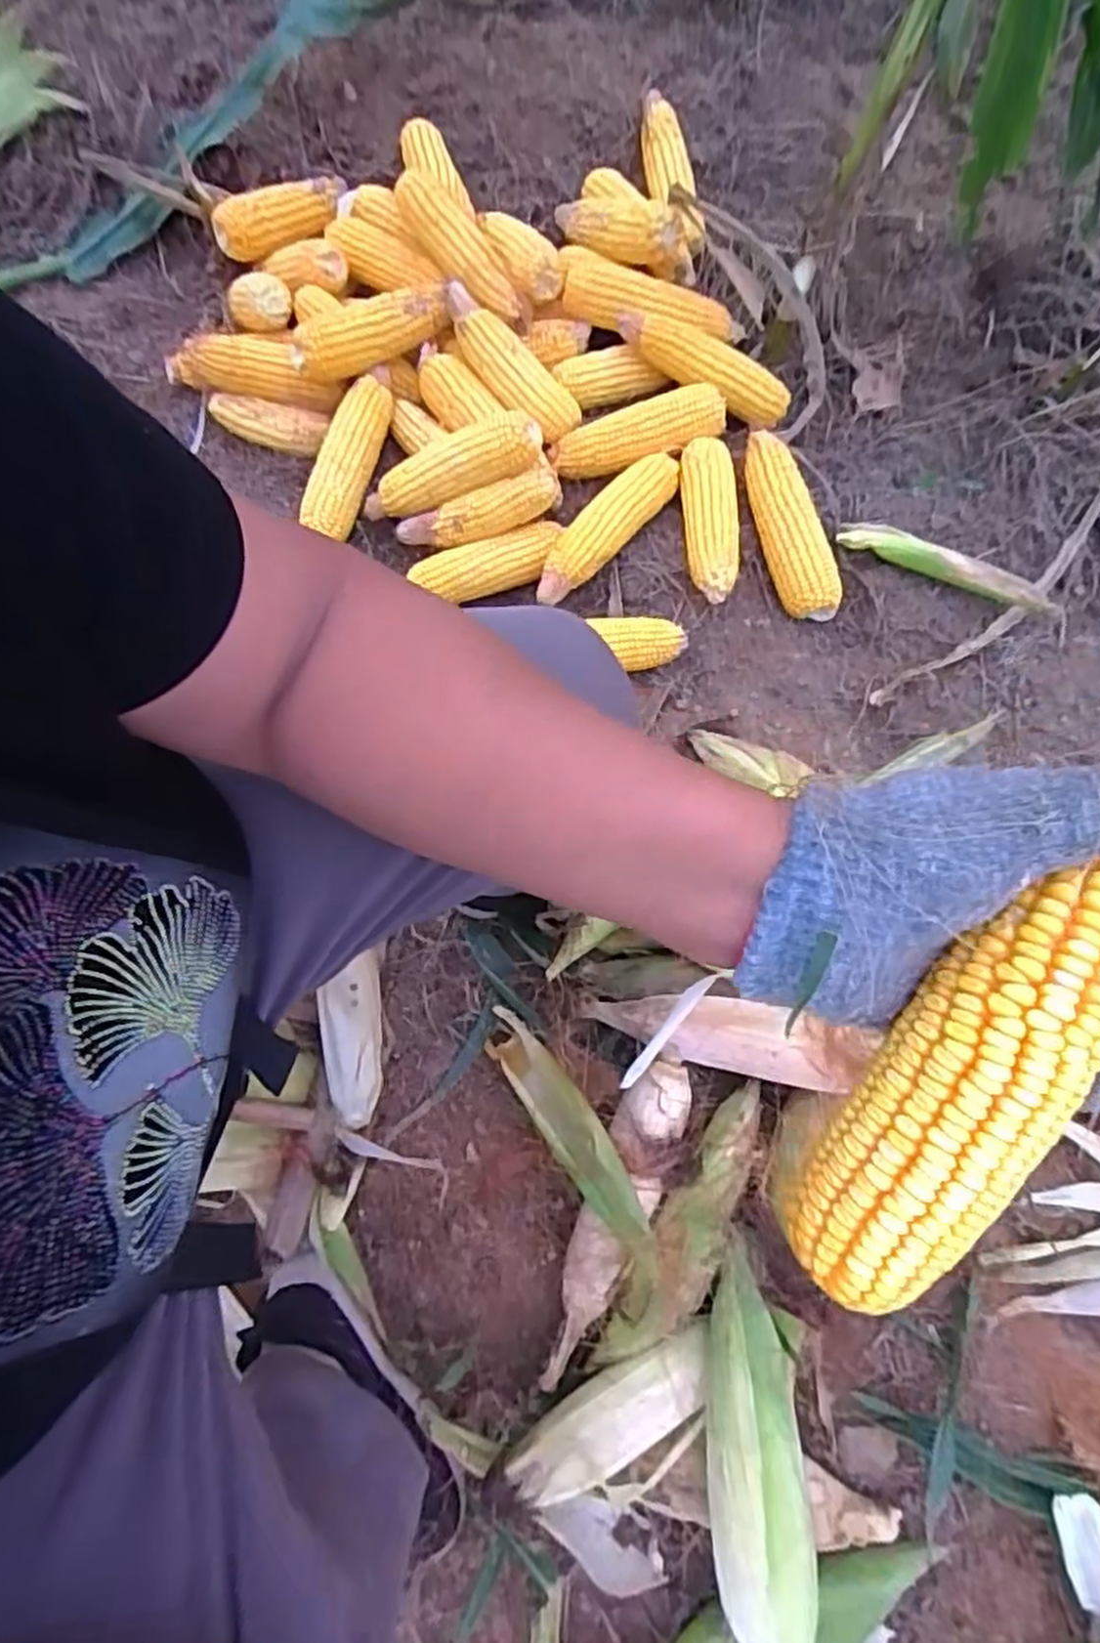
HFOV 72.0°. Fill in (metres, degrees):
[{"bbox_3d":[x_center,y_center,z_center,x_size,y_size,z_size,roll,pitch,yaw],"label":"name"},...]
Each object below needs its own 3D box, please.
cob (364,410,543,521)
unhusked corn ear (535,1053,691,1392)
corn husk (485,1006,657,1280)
[{"bbox_3d":[-0.106,-0.379,0.808,0.203,0.047,0.056,-14,72,20],"label":"cob"},{"bbox_3d":[0.052,0.334,0.635,0.055,0.048,0.269,22,75,8],"label":"unhusked corn ear"},{"bbox_3d":[0.017,0.264,0.653,0.048,0.043,0.242,-34,57,-8],"label":"corn husk"}]

